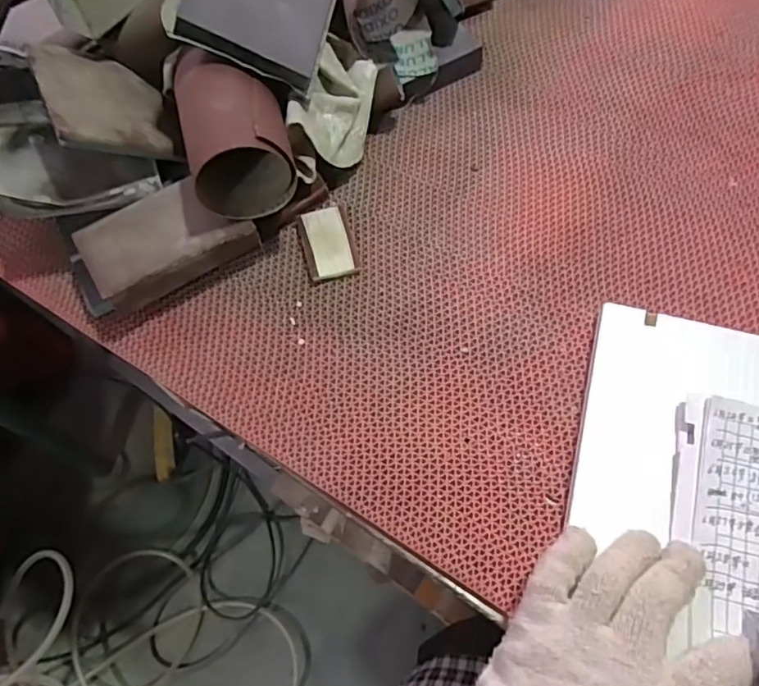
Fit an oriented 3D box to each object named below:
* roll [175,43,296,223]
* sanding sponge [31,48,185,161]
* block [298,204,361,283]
[{"bbox_3d":[-0.105,-0.155,0.421,0.070,0.059,0.118,-16,64,-5],"label":"roll"},{"bbox_3d":[-0.206,-0.181,0.438,0.010,0.093,0.080,-23,82,37],"label":"sanding sponge"},{"bbox_3d":[-0.039,-0.078,0.453,0.038,0.010,0.062,-14,64,-3],"label":"block"}]

